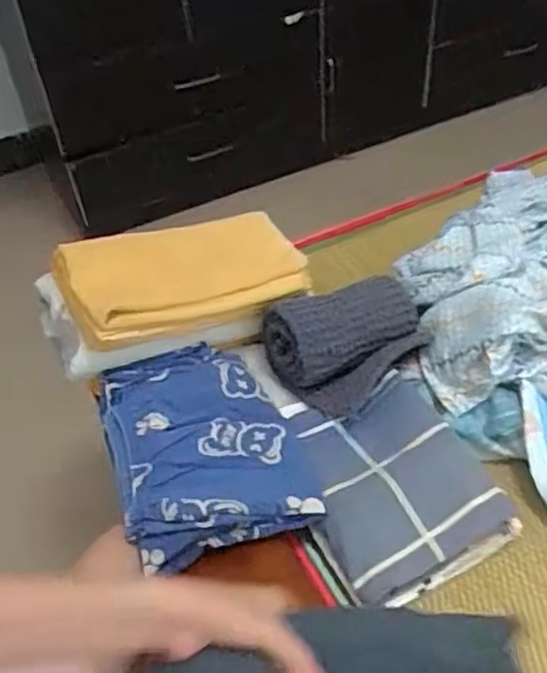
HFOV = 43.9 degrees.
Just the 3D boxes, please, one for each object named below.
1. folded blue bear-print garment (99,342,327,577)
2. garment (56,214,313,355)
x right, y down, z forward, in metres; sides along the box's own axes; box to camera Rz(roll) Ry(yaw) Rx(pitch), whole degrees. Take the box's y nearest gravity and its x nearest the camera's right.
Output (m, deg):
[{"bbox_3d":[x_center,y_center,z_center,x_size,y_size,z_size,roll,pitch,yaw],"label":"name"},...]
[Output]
[{"bbox_3d":[-0.083,0.117,0.781,0.204,0.050,0.265,-17,45,-11],"label":"folded blue bear-print garment"},{"bbox_3d":[-0.106,-0.080,0.872,0.323,0.064,0.156,-17,62,-37],"label":"garment"}]

